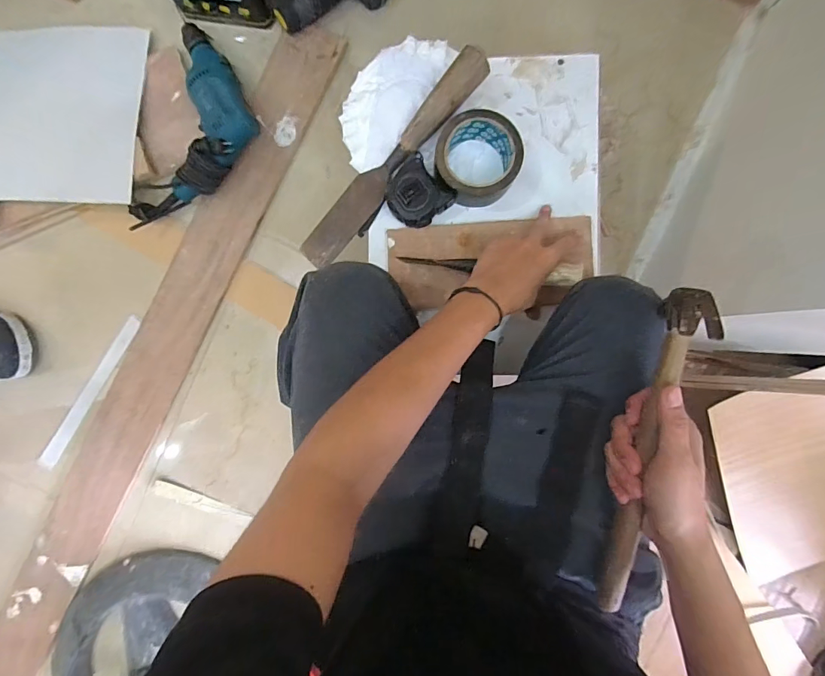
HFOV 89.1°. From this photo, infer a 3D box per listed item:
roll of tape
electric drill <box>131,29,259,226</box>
[{"bbox_3d":[0.075,-0.211,0.501,0.099,0.055,0.095,0,91,3],"label":"roll of tape"},{"bbox_3d":[-0.350,-0.336,0.705,0.170,0.083,0.347,18,93,2],"label":"electric drill"}]

